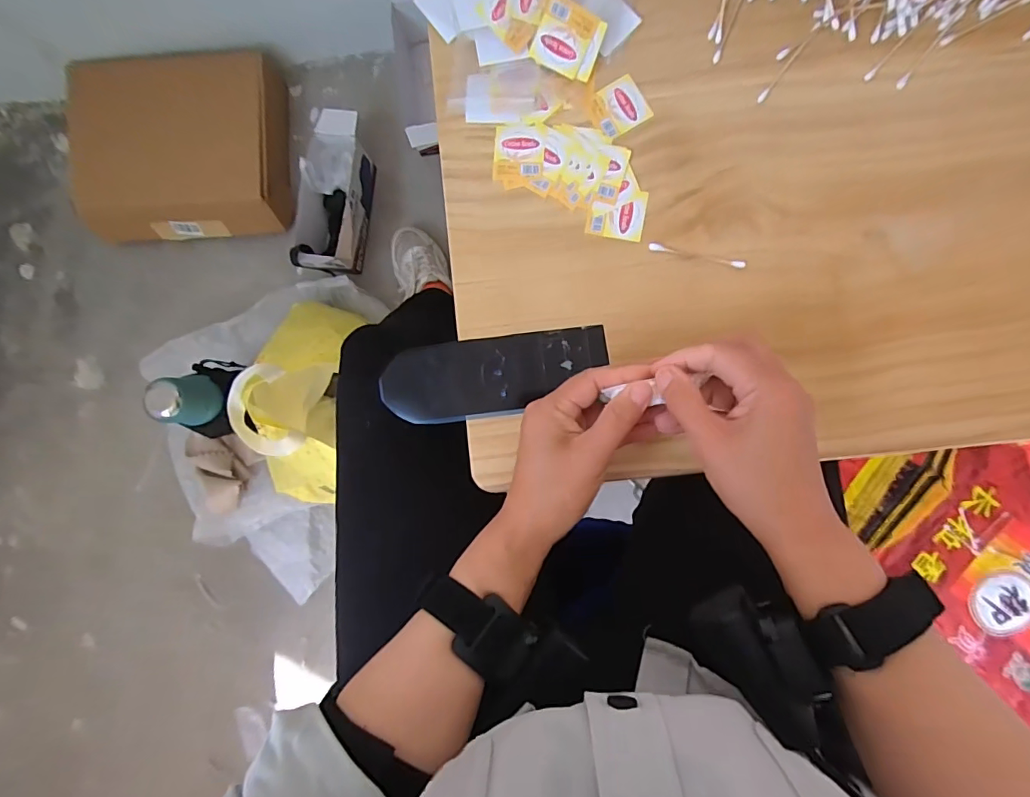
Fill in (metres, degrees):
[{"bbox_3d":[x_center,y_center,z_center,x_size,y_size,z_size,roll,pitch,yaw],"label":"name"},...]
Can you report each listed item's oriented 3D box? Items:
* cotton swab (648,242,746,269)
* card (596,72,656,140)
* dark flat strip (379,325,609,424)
[{"bbox_3d":[0.137,-0.108,0.359,0.072,0.004,0.007,13,89,2],"label":"cotton swab"},{"bbox_3d":[0.082,-0.226,0.370,0.040,0.004,0.039,-28,88,1],"label":"card"},{"bbox_3d":[-0.017,-0.017,0.372,0.173,0.006,0.061,-7,91,5],"label":"dark flat strip"}]

